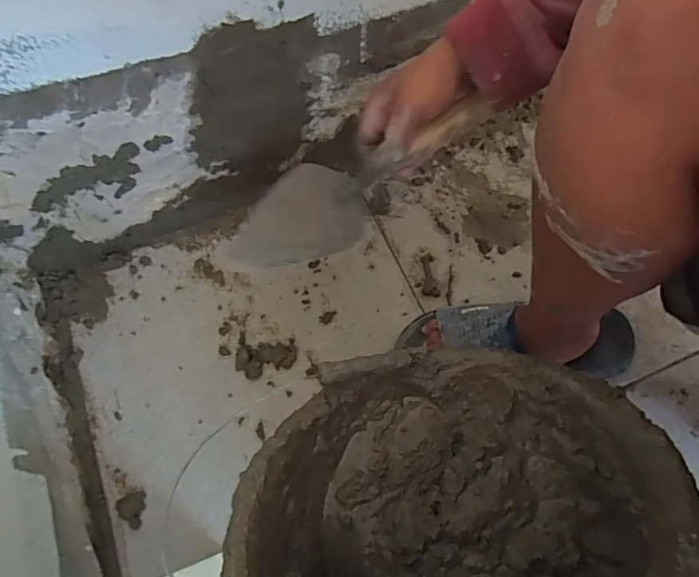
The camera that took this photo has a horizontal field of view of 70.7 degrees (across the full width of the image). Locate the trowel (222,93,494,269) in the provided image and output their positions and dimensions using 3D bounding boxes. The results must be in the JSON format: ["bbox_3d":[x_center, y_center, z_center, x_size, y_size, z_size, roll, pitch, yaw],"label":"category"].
[{"bbox_3d":[0.002,-0.097,0.462,0.258,0.051,0.077,-29,64,9],"label":"trowel"}]

